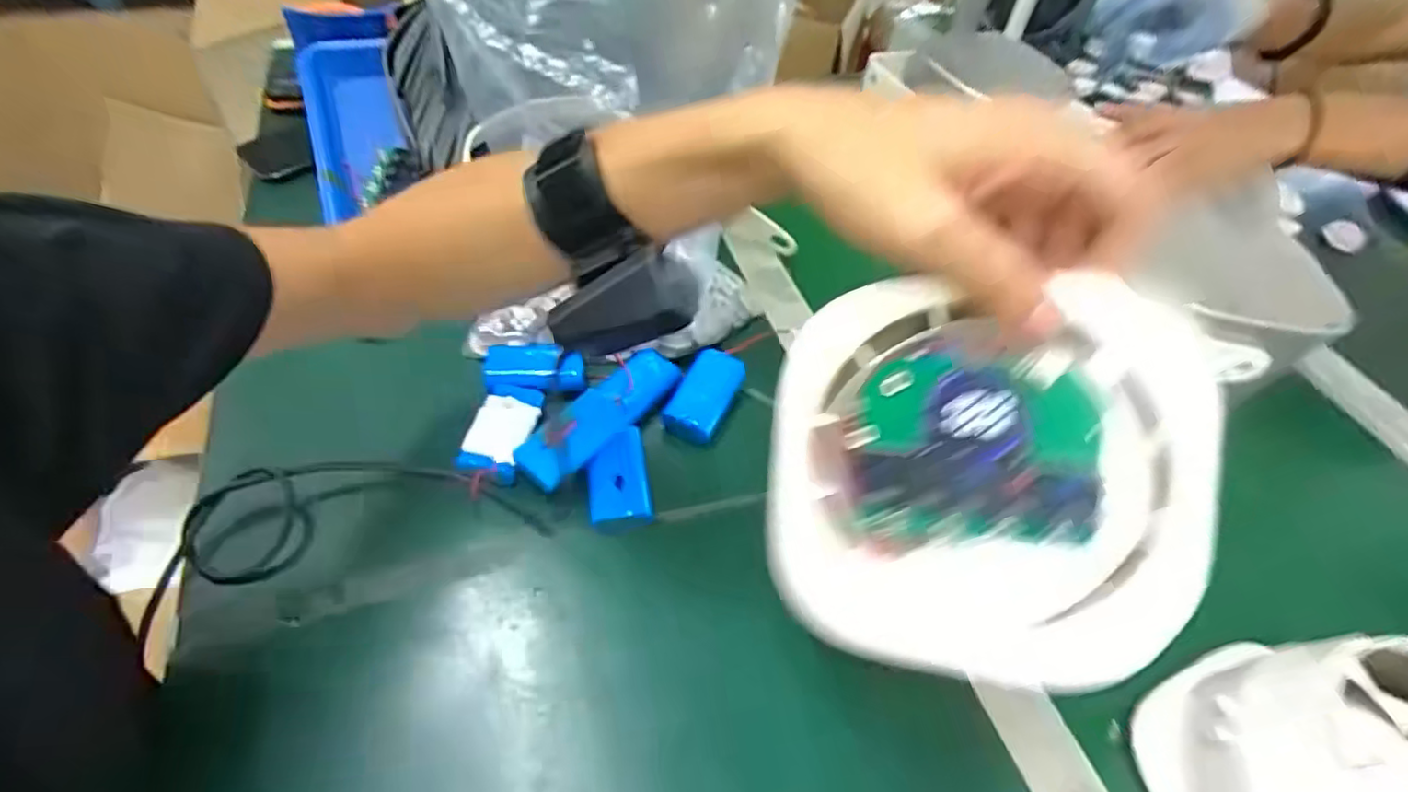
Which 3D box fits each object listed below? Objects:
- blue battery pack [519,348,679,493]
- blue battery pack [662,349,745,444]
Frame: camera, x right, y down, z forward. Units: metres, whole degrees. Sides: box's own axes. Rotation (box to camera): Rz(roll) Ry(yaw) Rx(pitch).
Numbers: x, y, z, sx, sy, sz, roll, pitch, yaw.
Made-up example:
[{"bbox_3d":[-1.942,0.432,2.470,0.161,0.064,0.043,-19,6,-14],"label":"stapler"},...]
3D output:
[{"bbox_3d":[-0.065,0.008,0.425,0.039,0.026,0.134,30,50,16],"label":"blue battery pack"},{"bbox_3d":[-0.002,0.001,0.459,0.036,0.023,0.071,24,49,12],"label":"blue battery pack"}]

